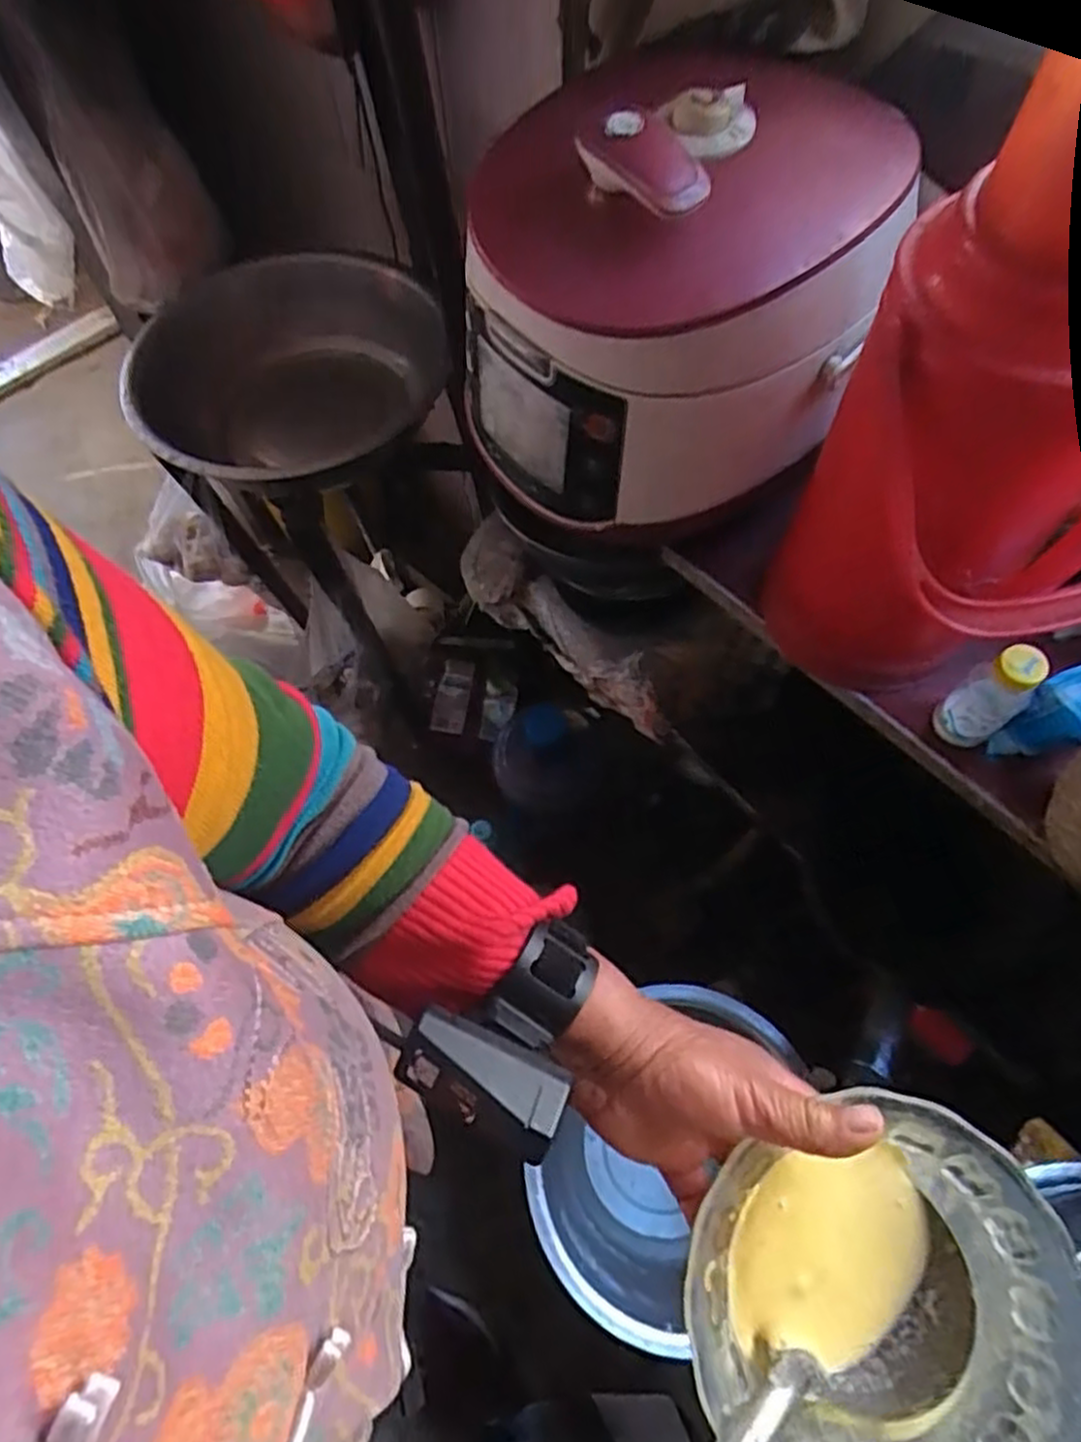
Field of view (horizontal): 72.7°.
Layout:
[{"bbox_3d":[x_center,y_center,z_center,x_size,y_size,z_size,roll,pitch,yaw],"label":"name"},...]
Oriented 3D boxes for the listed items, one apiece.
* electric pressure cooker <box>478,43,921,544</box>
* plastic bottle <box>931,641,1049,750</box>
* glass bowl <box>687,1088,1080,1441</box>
[{"bbox_3d":[0.078,-0.280,0.533,0.271,0.228,0.236,-10,66,-2],"label":"electric pressure cooker"},{"bbox_3d":[0.319,-0.013,0.528,0.033,0.107,0.040,-33,68,-12],"label":"plastic bottle"},{"bbox_3d":[0.147,0.255,0.317,0.157,0.051,0.151,-1,66,3],"label":"glass bowl"}]

